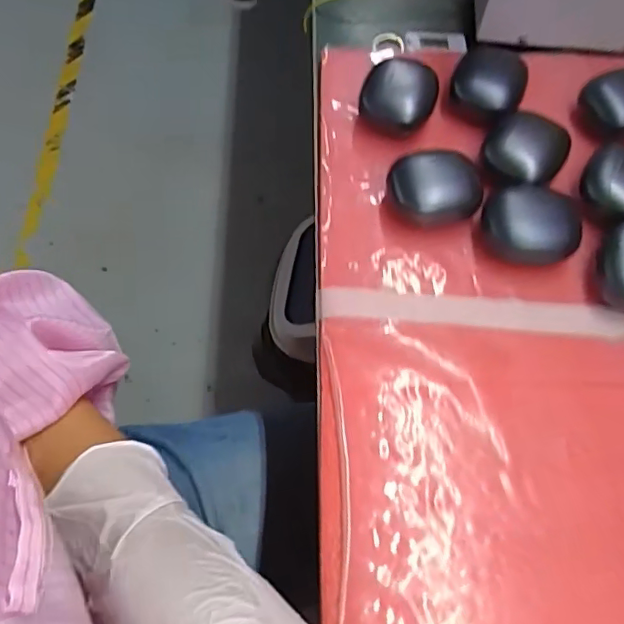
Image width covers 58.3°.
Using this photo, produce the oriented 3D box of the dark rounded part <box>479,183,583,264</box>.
[{"bbox_3d":[0.135,-0.053,0.345,0.055,0.025,0.049,26,67,11],"label":"dark rounded part"}]

